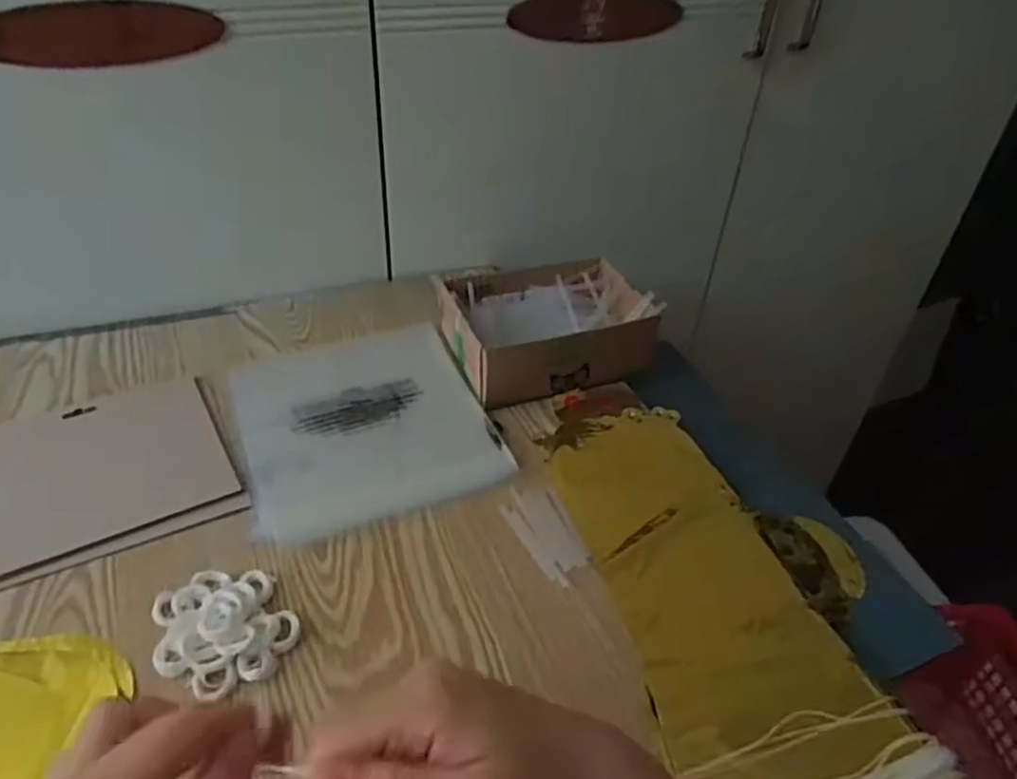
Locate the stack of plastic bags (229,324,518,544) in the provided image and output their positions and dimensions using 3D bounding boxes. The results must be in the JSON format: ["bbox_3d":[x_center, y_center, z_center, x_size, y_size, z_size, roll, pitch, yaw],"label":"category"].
[{"bbox_3d":[-0.132,0.024,0.653,0.208,0.009,0.232,-12,43,-18],"label":"stack of plastic bags"}]

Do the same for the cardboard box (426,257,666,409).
[{"bbox_3d":[0.034,-0.065,0.705,0.189,0.055,0.148,-13,43,-18],"label":"cardboard box"}]

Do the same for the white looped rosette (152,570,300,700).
[{"bbox_3d":[-0.190,0.154,0.478,0.081,0.026,0.091,-26,48,-31],"label":"white looped rosette"}]

